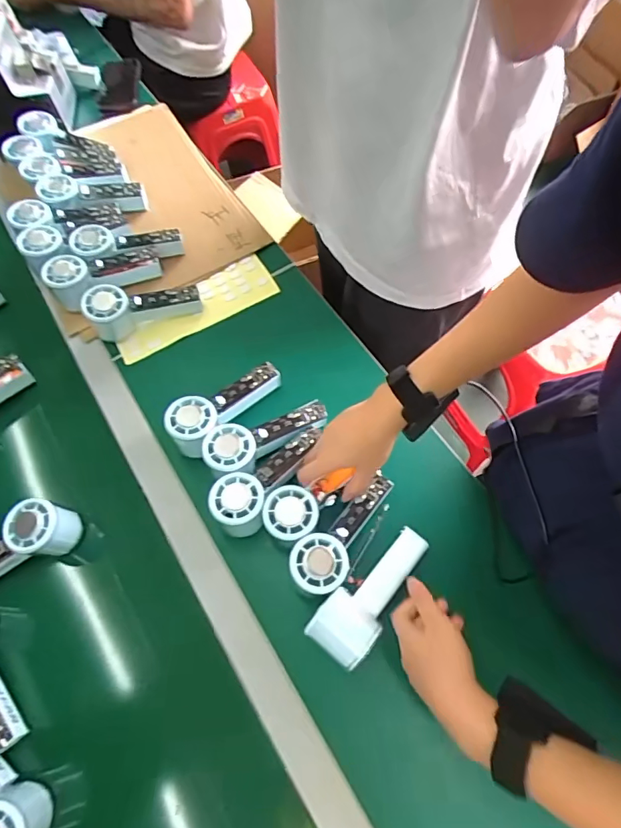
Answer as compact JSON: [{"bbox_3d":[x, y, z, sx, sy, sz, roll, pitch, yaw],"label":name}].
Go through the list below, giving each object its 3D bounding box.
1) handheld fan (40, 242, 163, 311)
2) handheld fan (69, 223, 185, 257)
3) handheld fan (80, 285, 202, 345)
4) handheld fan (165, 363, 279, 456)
[{"bbox_3d":[-0.286,-0.197,0.659,0.148,0.046,0.064,-21,65,-8],"label":"handheld fan"},{"bbox_3d":[-0.258,-0.240,0.669,0.147,0.031,0.050,-3,63,-14],"label":"handheld fan"},{"bbox_3d":[-0.224,-0.147,0.639,0.143,0.064,0.046,-22,65,-8],"label":"handheld fan"},{"bbox_3d":[-0.105,-0.014,0.577,0.054,0.060,0.147,38,71,18],"label":"handheld fan"}]

